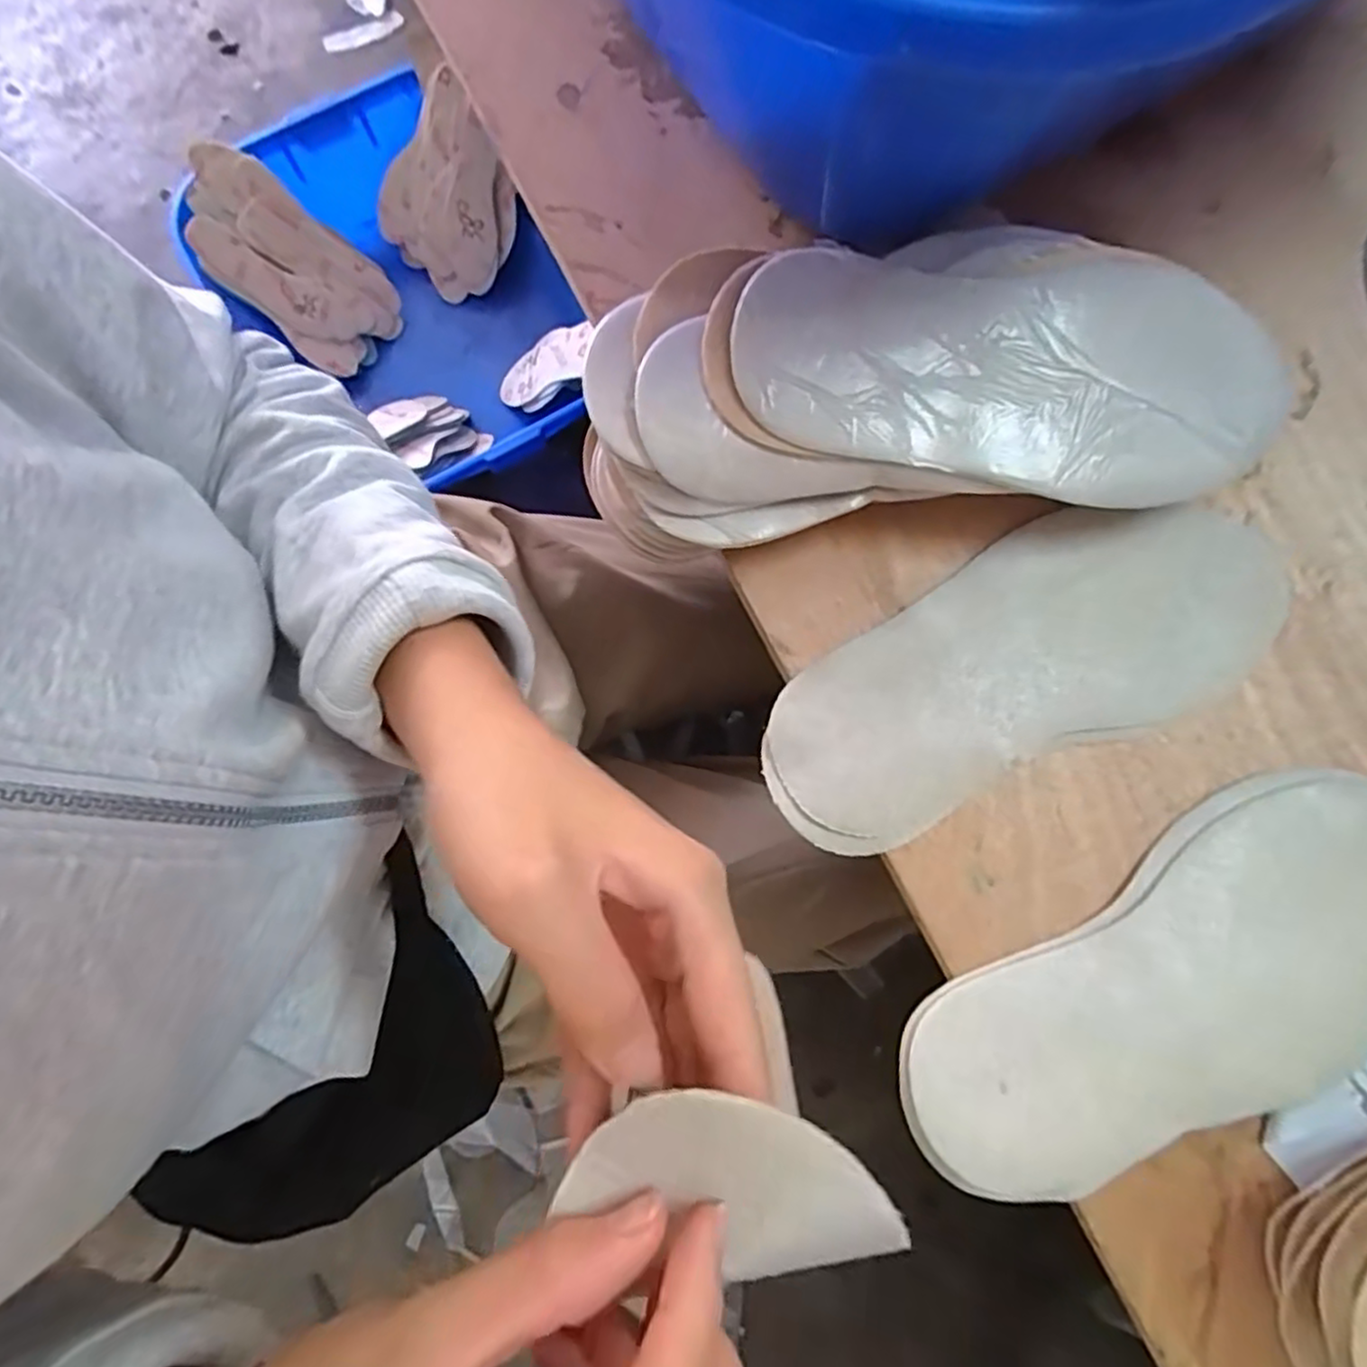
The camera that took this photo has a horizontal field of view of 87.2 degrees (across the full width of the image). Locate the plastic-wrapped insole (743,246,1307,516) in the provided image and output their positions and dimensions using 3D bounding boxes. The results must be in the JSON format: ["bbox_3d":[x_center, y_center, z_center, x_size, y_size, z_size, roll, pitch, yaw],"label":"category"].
[{"bbox_3d":[0.131,-0.124,0.287,0.216,0.033,0.087,3,79,1],"label":"plastic-wrapped insole"}]

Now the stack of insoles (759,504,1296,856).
[{"bbox_3d":[0.148,-0.013,0.312,0.241,0.009,0.095,-24,79,-4],"label":"stack of insoles"}]

